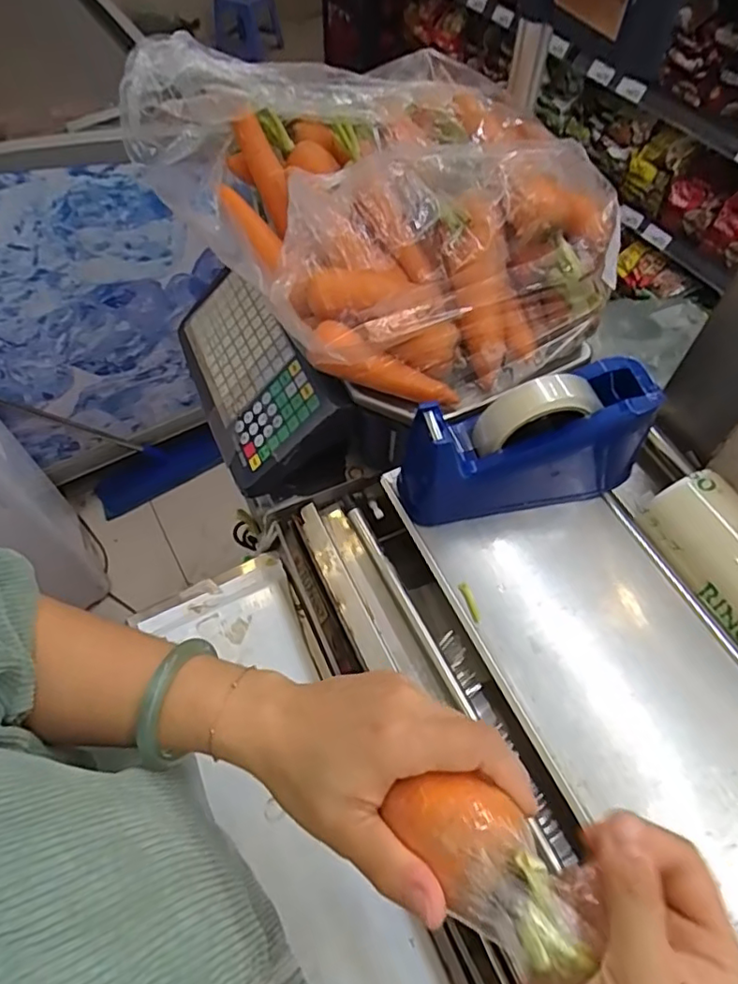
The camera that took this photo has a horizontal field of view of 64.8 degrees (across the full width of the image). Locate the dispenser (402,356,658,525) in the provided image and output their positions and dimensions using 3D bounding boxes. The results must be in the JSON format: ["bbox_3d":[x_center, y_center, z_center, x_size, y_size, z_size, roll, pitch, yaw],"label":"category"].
[{"bbox_3d":[0.131,-0.041,0.483,0.198,0.118,0.066,-13,58,-9],"label":"dispenser"}]

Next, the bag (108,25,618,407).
[{"bbox_3d":[0.007,-0.261,0.538,0.350,0.200,0.321,-20,60,-12],"label":"bag"}]

